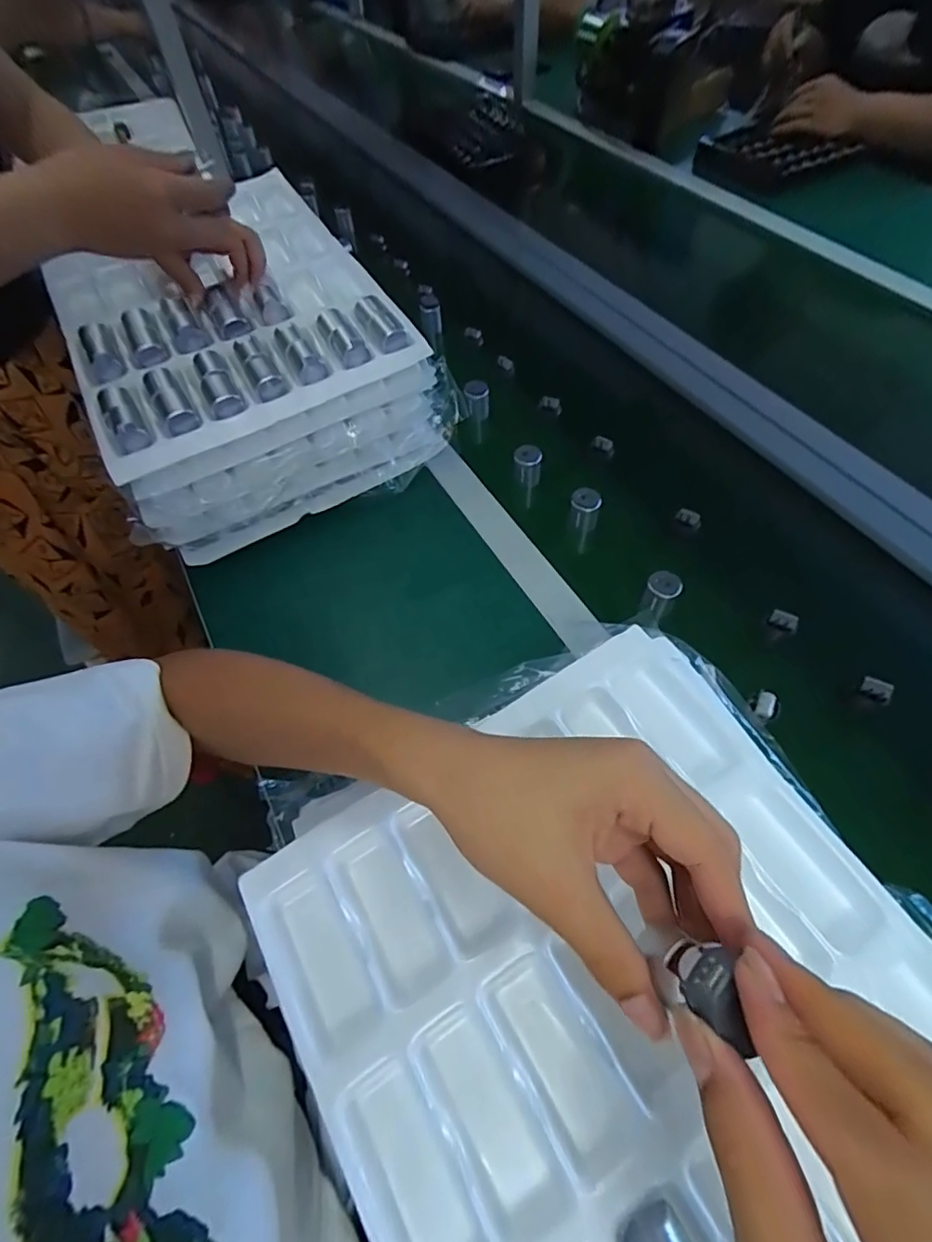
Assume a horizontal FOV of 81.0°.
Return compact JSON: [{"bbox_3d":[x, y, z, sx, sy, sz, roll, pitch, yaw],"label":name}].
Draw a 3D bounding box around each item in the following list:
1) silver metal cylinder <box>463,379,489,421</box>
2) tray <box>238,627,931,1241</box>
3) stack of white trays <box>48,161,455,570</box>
[{"bbox_3d":[0.014,-0.281,0.694,0.030,0.043,0.027,-10,60,-1],"label":"silver metal cylinder"},{"bbox_3d":[0.113,0.243,0.275,0.321,0.039,0.451,-32,63,-14],"label":"tray"},{"bbox_3d":[-0.256,-0.303,0.646,0.325,0.148,0.402,-26,62,-11],"label":"stack of white trays"}]

